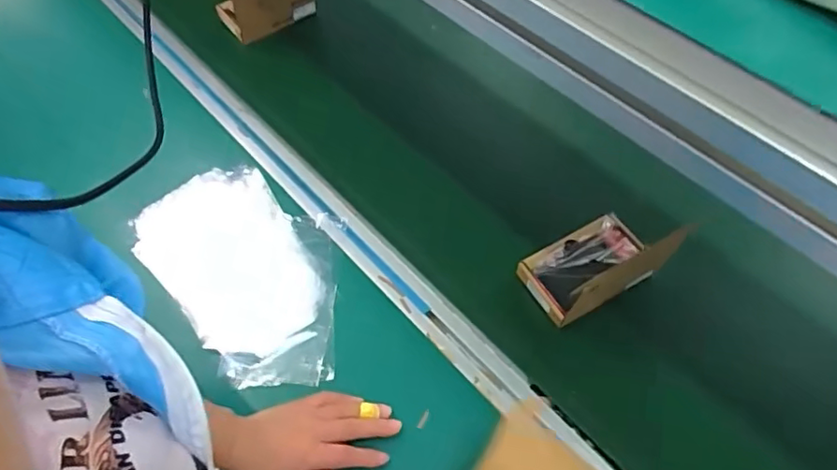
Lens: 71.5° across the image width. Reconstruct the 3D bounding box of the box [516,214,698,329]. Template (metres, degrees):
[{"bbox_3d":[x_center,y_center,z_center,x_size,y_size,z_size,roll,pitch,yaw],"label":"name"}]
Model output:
[{"bbox_3d":[0.187,0.018,0.605,0.136,0.121,0.091,-25,60,-14],"label":"box"}]

